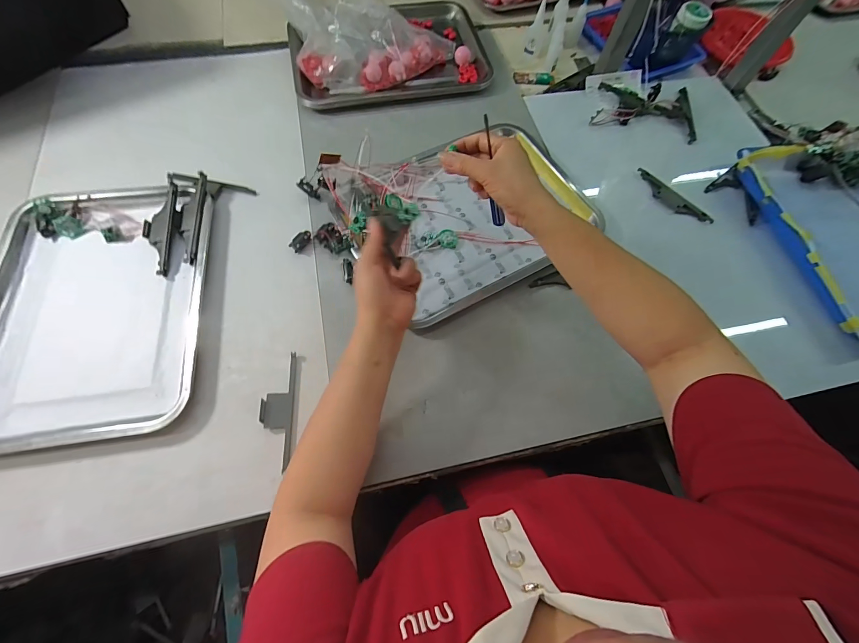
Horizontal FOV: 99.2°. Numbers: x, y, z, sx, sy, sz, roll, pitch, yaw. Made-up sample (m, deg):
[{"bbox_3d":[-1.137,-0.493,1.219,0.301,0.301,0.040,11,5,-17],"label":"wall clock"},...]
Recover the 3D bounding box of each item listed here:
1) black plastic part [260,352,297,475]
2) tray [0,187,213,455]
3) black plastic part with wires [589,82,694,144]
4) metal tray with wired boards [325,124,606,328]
[{"bbox_3d":[-0.177,0.101,0.426,0.034,0.008,0.127,-3,67,-4],"label":"black plastic part"},{"bbox_3d":[-0.421,-0.026,0.468,0.252,0.021,0.350,-7,67,-6],"label":"tray"},{"bbox_3d":[0.388,-0.394,0.652,0.173,0.044,0.130,14,66,4],"label":"black plastic part with wires"},{"bbox_3d":[0.051,-0.164,0.533,0.349,0.055,0.263,-26,74,-14],"label":"metal tray with wired boards"}]

